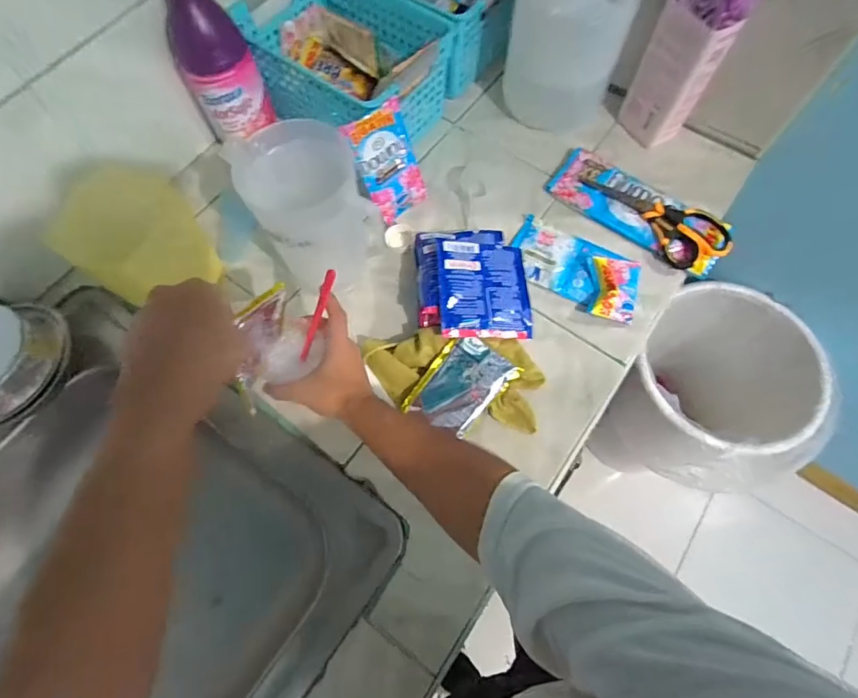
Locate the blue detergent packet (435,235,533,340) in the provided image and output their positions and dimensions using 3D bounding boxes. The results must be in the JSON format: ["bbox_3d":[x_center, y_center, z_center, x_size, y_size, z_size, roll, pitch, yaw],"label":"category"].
[{"bbox_3d":[0.065,-0.077,0.573,0.113,0.028,0.133,0,75,-15],"label":"blue detergent packet"}]

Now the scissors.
[{"bbox_3d":[0.304,-0.187,0.631,0.077,0.030,0.205,-37,72,-13],"label":"scissors"}]

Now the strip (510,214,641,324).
[{"bbox_3d":[0.188,-0.108,0.606,0.173,0.025,0.094,27,71,11],"label":"strip"}]

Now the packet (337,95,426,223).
[{"bbox_3d":[-0.049,-0.233,0.601,0.075,0.140,0.015,-35,51,-8],"label":"packet"}]

